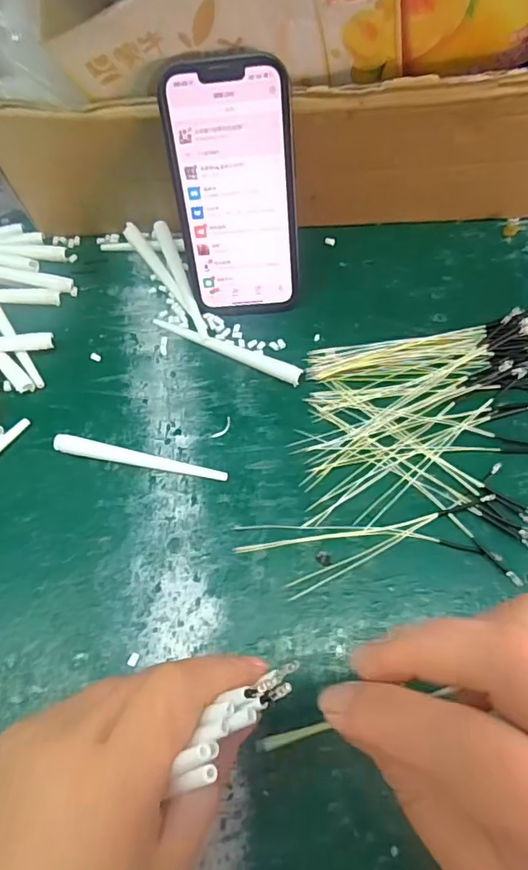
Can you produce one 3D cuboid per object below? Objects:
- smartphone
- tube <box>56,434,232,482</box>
[{"bbox_3d":[-0.018,-0.148,0.332,0.074,0.151,0.006,-3,41,3],"label":"smartphone"},{"bbox_3d":[-0.079,0.014,0.332,0.112,0.009,0.012,9,66,8],"label":"tube"}]

